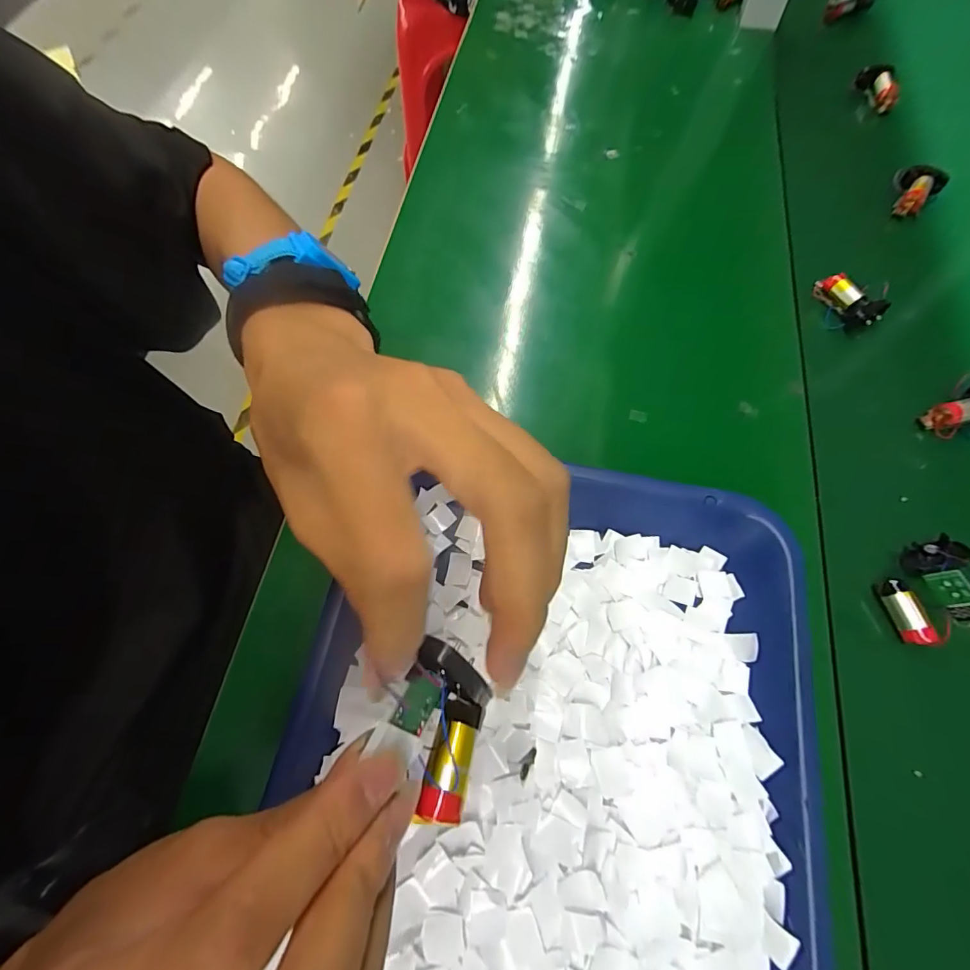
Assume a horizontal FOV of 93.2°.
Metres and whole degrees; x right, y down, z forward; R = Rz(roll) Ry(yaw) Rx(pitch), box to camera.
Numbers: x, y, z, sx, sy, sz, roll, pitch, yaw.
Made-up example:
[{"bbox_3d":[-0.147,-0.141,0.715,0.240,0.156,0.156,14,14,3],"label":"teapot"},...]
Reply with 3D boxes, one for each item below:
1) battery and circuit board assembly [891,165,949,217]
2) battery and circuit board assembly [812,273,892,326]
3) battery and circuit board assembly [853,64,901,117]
[{"bbox_3d":[0.382,-0.265,0.409,0.037,0.023,0.041,41,74,17],"label":"battery and circuit board assembly"},{"bbox_3d":[0.287,-0.146,0.362,0.052,0.019,0.024,38,74,16],"label":"battery and circuit board assembly"},{"bbox_3d":[0.401,-0.406,0.470,0.022,0.026,0.049,-1,67,2],"label":"battery and circuit board assembly"}]

